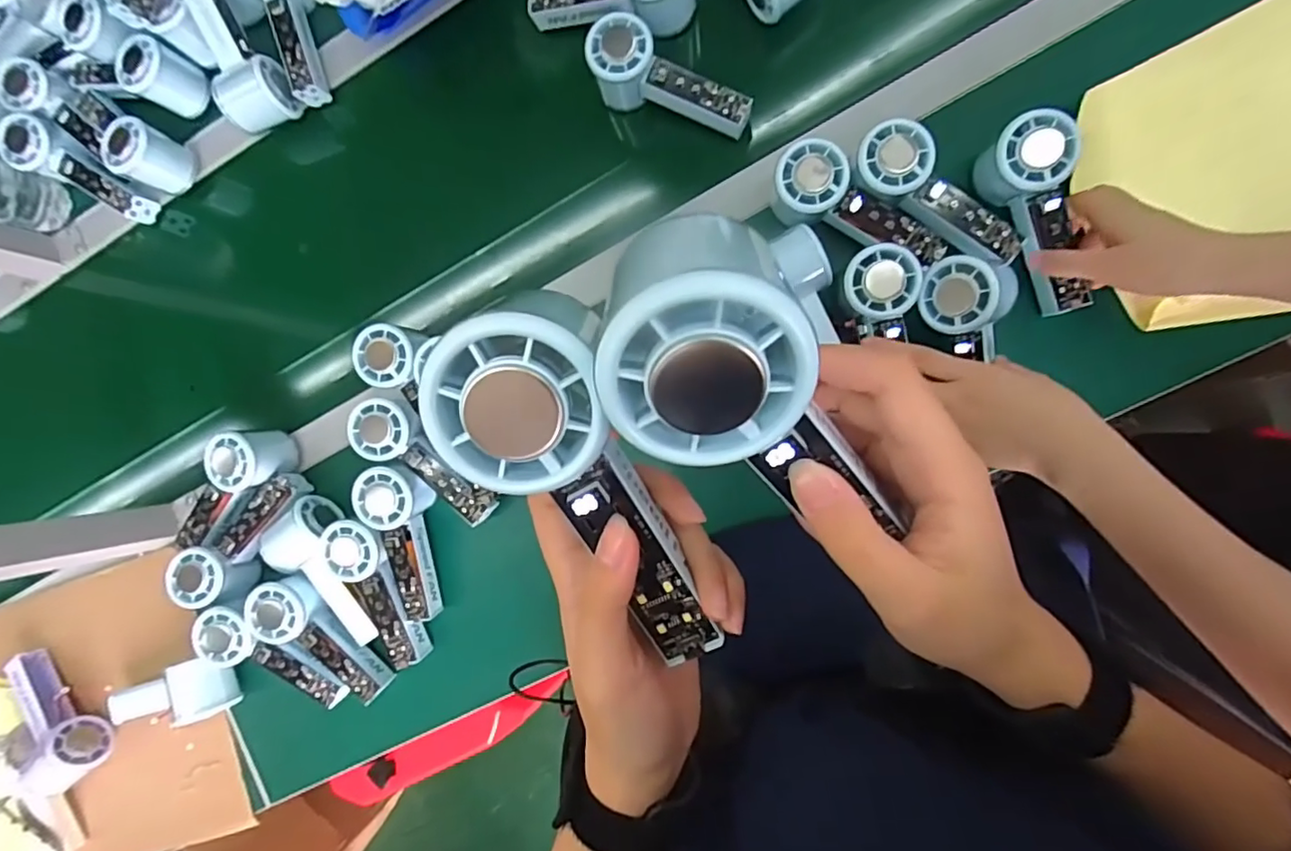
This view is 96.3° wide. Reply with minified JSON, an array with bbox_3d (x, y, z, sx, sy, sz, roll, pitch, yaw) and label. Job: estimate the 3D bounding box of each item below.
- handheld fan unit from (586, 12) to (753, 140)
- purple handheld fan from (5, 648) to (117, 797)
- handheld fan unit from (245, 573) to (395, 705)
[{"bbox_3d":[0.022,-0.301,0.518,0.145,0.065,0.051,32,95,8],"label":"handheld fan unit"},{"bbox_3d":[-0.626,0.310,0.618,0.077,0.046,0.149,-20,87,9],"label":"purple handheld fan"},{"bbox_3d":[-0.315,0.210,0.560,0.152,0.036,0.058,44,97,-9],"label":"handheld fan unit"}]

